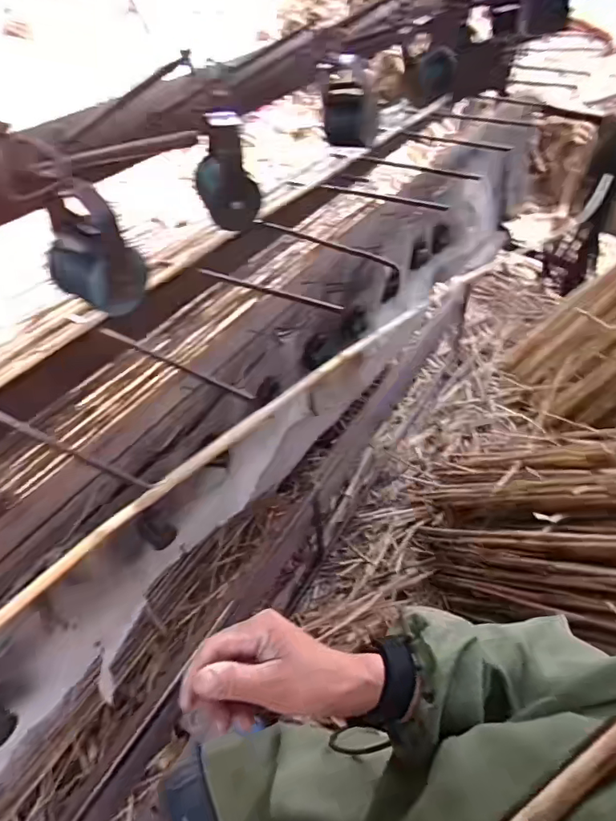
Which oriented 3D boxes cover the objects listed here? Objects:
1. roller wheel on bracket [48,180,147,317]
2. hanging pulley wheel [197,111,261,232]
[{"bbox_3d":[-0.134,-0.100,0.296,0.042,0.072,0.043,32,57,22],"label":"roller wheel on bracket"},{"bbox_3d":[-0.063,-0.182,0.370,0.053,0.069,0.049,-8,52,-9],"label":"hanging pulley wheel"}]

